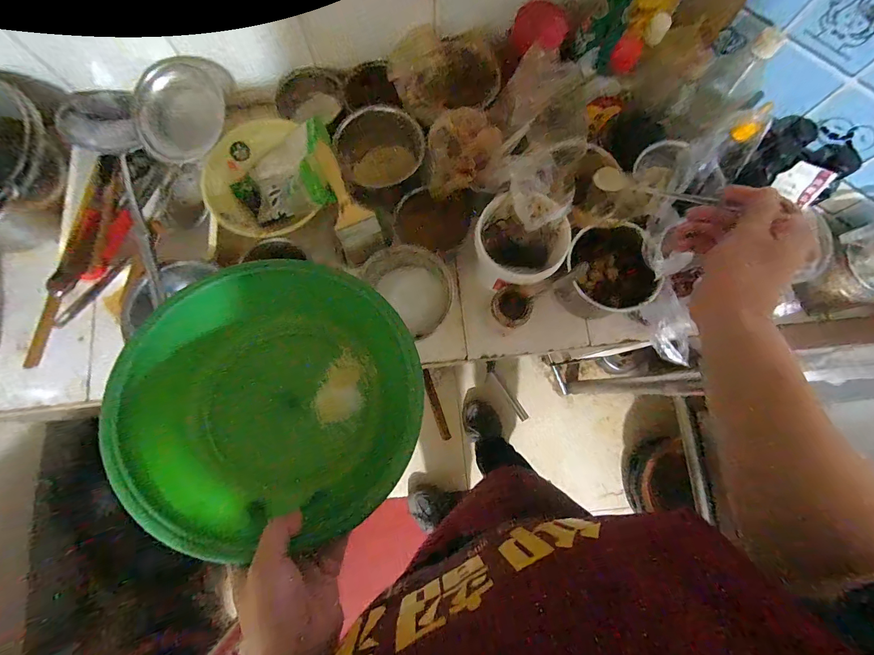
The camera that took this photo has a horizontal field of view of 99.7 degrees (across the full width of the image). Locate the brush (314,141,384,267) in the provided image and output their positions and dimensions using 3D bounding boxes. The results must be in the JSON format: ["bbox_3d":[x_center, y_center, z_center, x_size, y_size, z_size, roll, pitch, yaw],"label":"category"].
[{"bbox_3d":[-0.136,-0.187,0.560,0.064,0.012,0.172,-22,109,-3],"label":"brush"}]

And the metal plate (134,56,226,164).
[{"bbox_3d":[-0.415,-0.347,0.603,0.148,0.031,0.149,0,100,2],"label":"metal plate"}]

